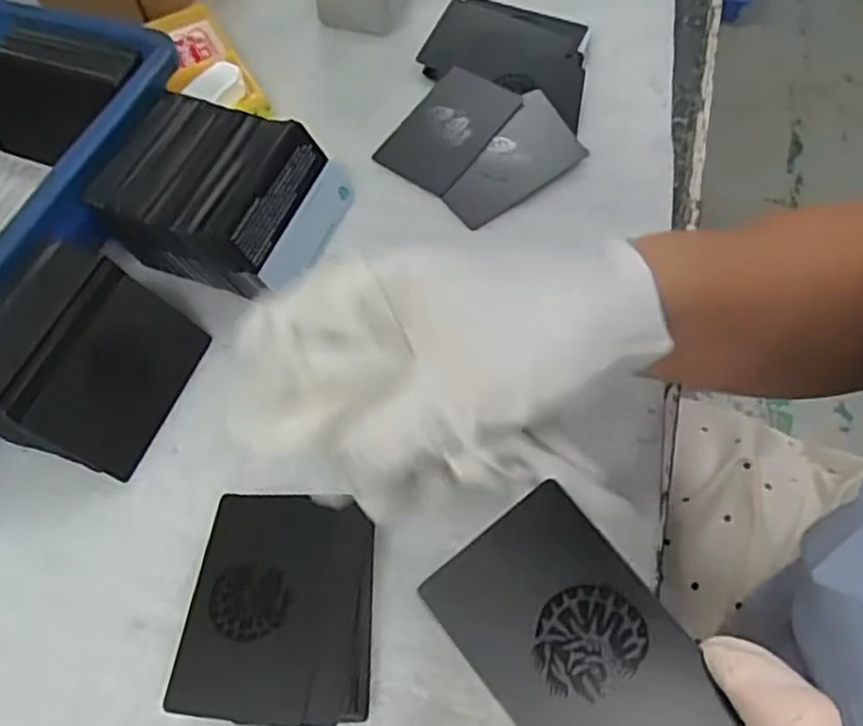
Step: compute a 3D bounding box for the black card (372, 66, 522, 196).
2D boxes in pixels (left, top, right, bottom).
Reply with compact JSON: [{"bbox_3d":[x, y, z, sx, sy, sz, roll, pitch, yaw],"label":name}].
[{"bbox_3d":[0.010,-0.144,0.451,0.055,0.004,0.086,34,74,20],"label":"black card"}]

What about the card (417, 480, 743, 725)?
[{"bbox_3d":[0.043,0.082,0.208,0.053,0.004,0.084,-38,76,-10],"label":"card"}]

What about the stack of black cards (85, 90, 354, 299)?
[{"bbox_3d":[-0.111,-0.091,0.394,0.105,0.052,0.090,13,61,9],"label":"stack of black cards"}]

